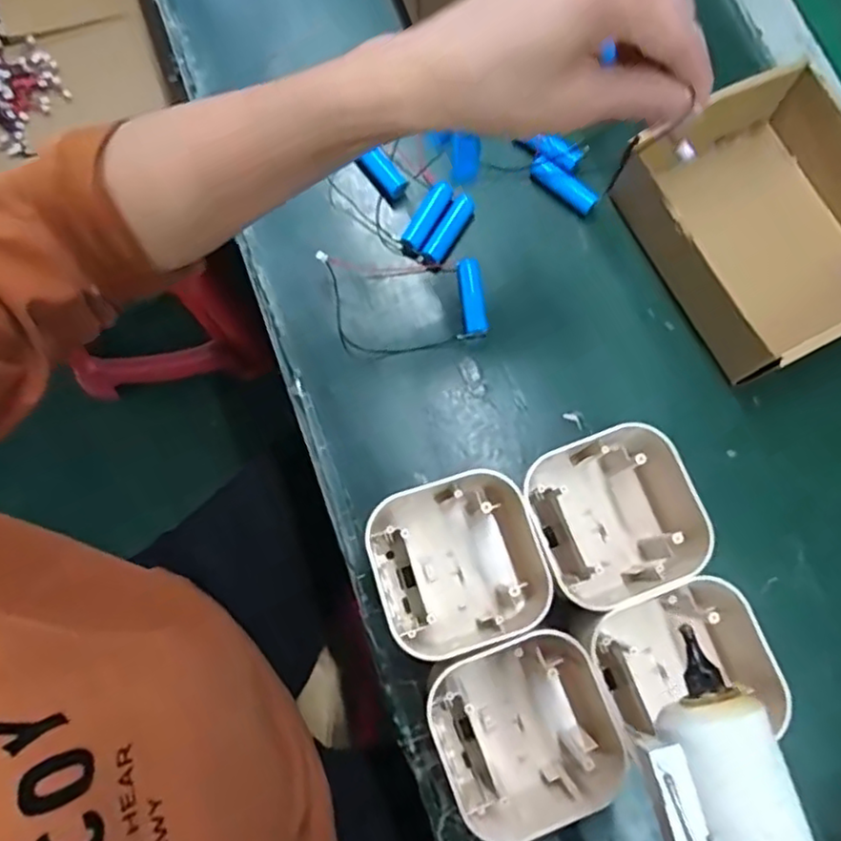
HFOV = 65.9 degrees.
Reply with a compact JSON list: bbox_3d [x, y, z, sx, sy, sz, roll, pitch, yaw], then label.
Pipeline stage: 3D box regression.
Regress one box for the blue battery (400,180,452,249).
[{"bbox_3d":[0.005,-0.138,0.445,0.015,0.015,0.049,32,78,5],"label":"blue battery"}]

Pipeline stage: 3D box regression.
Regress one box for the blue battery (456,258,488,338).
[{"bbox_3d":[0.034,-0.082,0.431,0.016,0.016,0.049,-7,78,-4],"label":"blue battery"}]

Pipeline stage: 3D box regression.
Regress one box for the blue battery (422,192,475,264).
[{"bbox_3d":[0.020,-0.130,0.444,0.014,0.014,0.051,32,78,5],"label":"blue battery"}]

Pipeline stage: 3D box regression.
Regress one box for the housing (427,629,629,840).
[{"bbox_3d":[0.056,0.162,0.350,0.094,0.061,0.088,-25,80,-7],"label":"housing"}]

